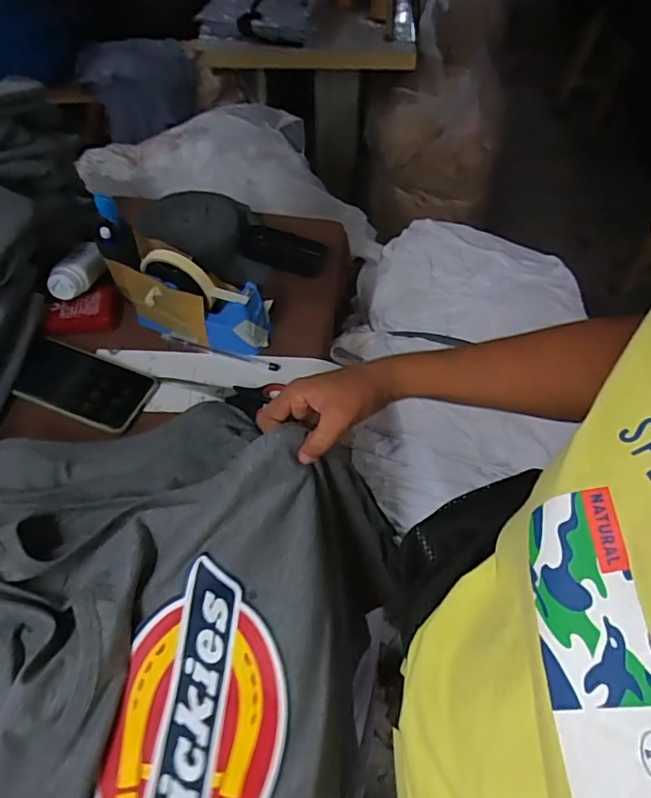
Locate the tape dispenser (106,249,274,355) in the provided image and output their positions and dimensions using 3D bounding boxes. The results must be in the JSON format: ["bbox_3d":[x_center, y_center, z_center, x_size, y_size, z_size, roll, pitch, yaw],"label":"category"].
[{"bbox_3d":[-0.155,-0.113,0.582,0.179,0.091,0.055,14,58,9],"label":"tape dispenser"}]

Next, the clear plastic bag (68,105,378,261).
[{"bbox_3d":[-0.151,-0.397,0.898,0.498,0.087,0.258,6,57,4],"label":"clear plastic bag"}]

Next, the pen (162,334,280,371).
[{"bbox_3d":[-0.121,-0.055,0.598,0.143,0.008,0.010,14,58,9],"label":"pen"}]

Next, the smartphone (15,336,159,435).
[{"bbox_3d":[-0.269,-0.020,0.571,0.152,0.006,0.078,17,58,12],"label":"smartphone"}]

